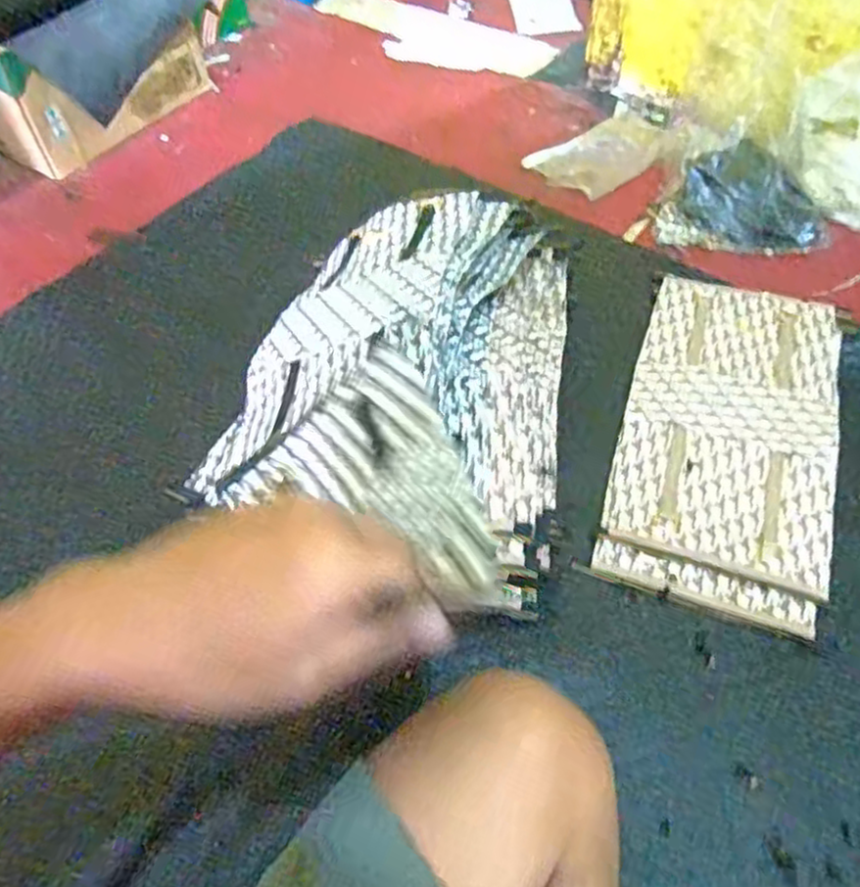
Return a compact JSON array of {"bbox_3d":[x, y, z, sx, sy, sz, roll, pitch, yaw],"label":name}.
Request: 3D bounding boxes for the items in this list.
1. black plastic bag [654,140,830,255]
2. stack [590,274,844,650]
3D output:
[{"bbox_3d":[0.438,-0.338,1.040,0.230,0.091,0.126,0,53,2],"label":"black plastic bag"},{"bbox_3d":[0.342,-0.023,0.842,0.222,0.027,0.469,13,56,15],"label":"stack"}]

